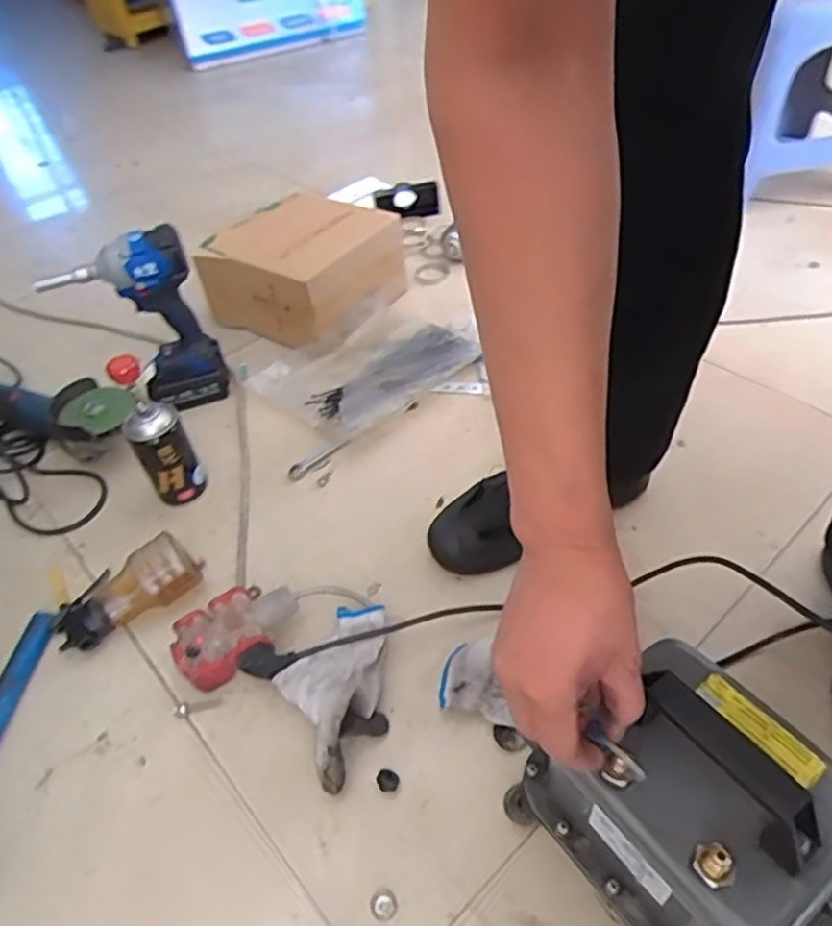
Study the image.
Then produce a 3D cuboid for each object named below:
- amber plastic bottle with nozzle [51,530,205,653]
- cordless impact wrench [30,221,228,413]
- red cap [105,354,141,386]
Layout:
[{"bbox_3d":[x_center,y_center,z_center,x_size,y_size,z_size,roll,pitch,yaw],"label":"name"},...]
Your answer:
[{"bbox_3d":[-0.318,0.142,0.747,0.158,0.066,0.089,-32,49,-5],"label":"amber plastic bottle with nozzle"},{"bbox_3d":[-0.365,-0.179,0.917,0.163,0.241,0.089,-33,51,-23],"label":"cordless impact wrench"},{"bbox_3d":[-0.318,-0.101,0.741,0.033,0.035,0.015,-23,48,-15],"label":"red cap"}]

